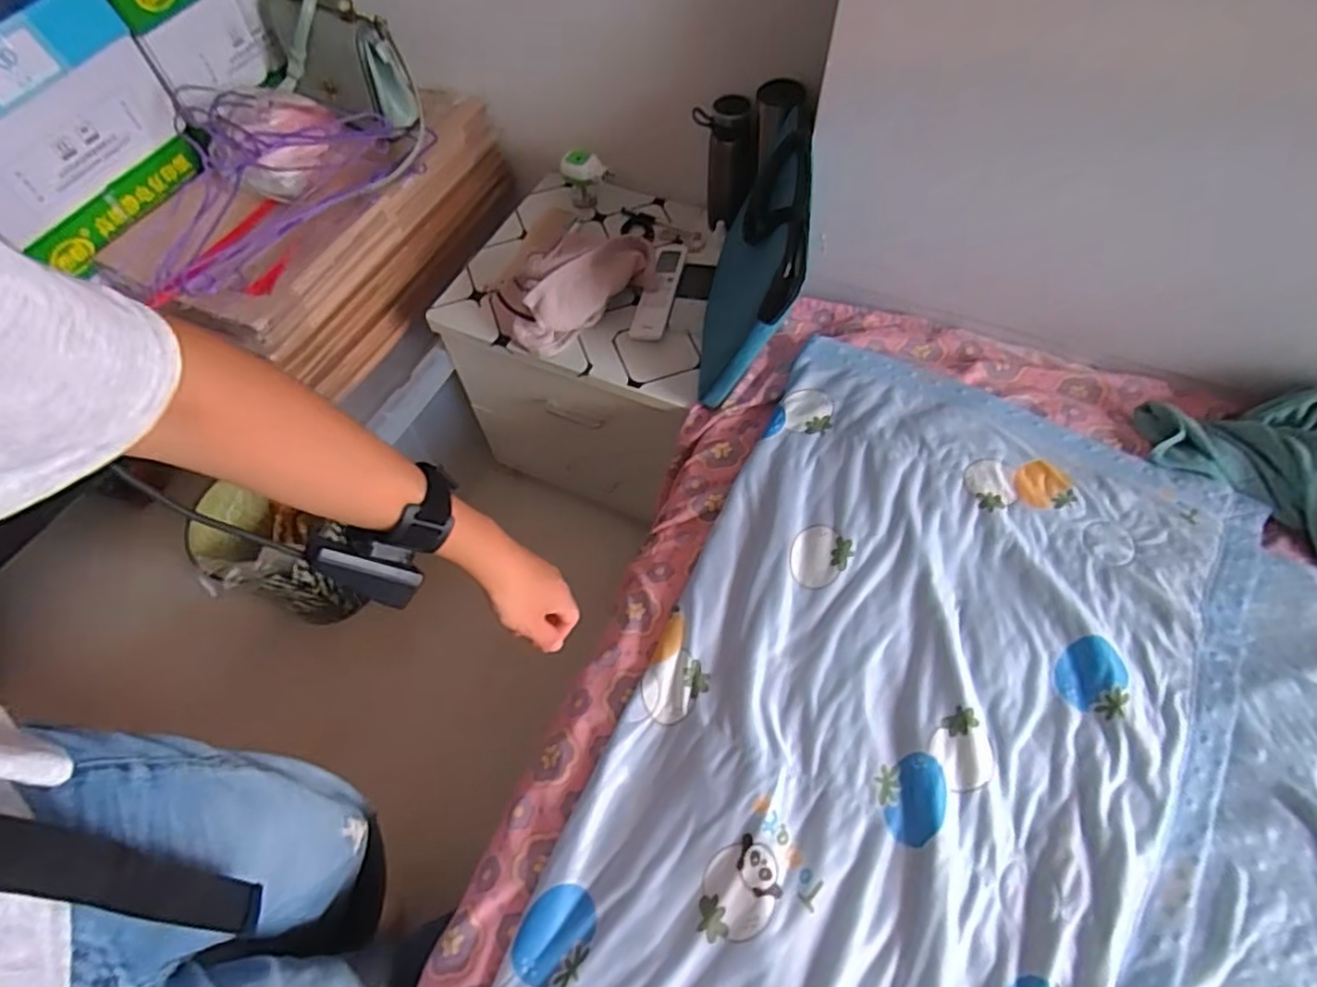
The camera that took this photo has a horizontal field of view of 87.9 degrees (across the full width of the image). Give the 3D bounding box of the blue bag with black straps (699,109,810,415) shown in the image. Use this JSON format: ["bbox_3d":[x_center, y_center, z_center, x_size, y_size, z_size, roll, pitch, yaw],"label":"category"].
[{"bbox_3d":[0.113,-0.298,0.858,0.043,0.264,0.314,16,64,-14],"label":"blue bag with black straps"}]

